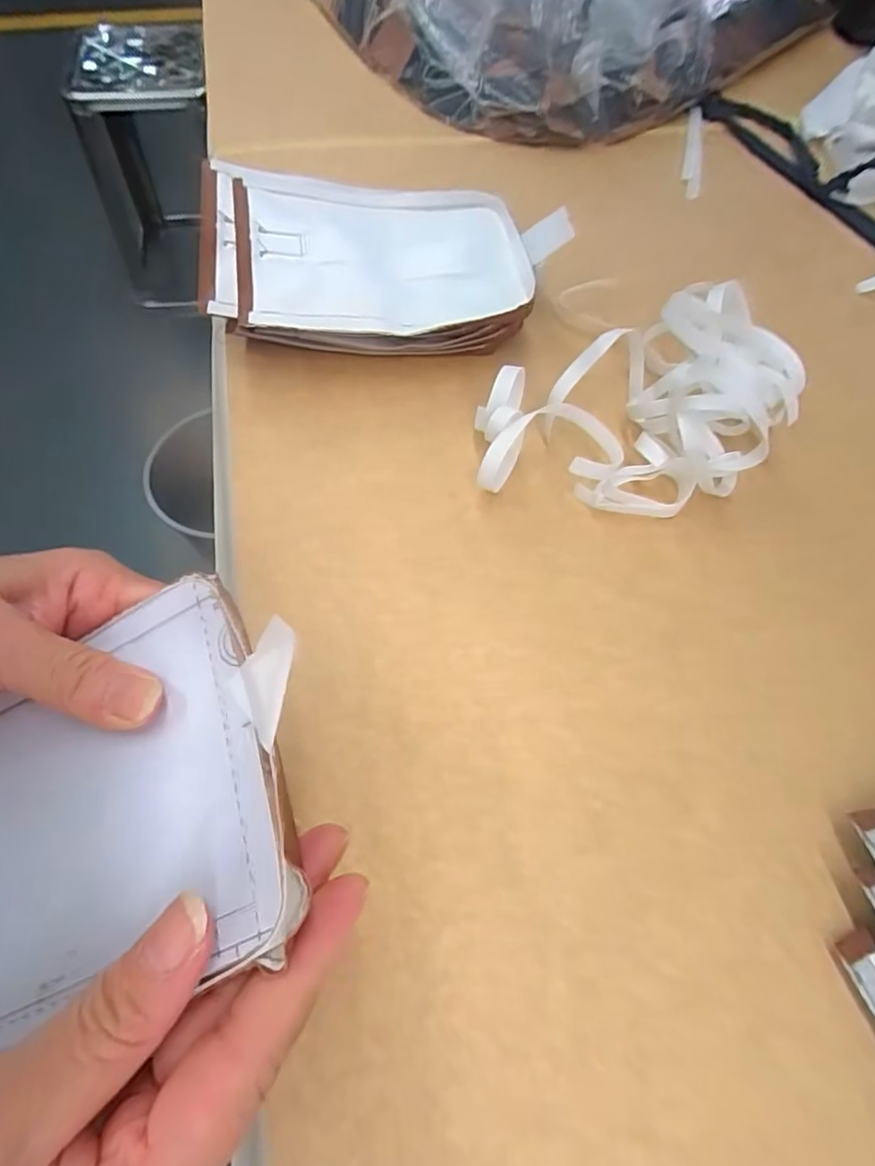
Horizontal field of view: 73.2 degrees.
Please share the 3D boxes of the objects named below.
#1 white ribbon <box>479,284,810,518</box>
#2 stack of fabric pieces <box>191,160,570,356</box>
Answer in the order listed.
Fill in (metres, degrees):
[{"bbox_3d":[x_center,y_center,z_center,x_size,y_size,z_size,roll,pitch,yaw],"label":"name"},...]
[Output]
[{"bbox_3d":[0.112,-0.098,0.332,0.184,0.061,0.120,-28,67,-15],"label":"white ribbon"},{"bbox_3d":[-0.033,-0.206,0.383,0.221,0.057,0.138,-3,63,-3],"label":"stack of fabric pieces"}]

